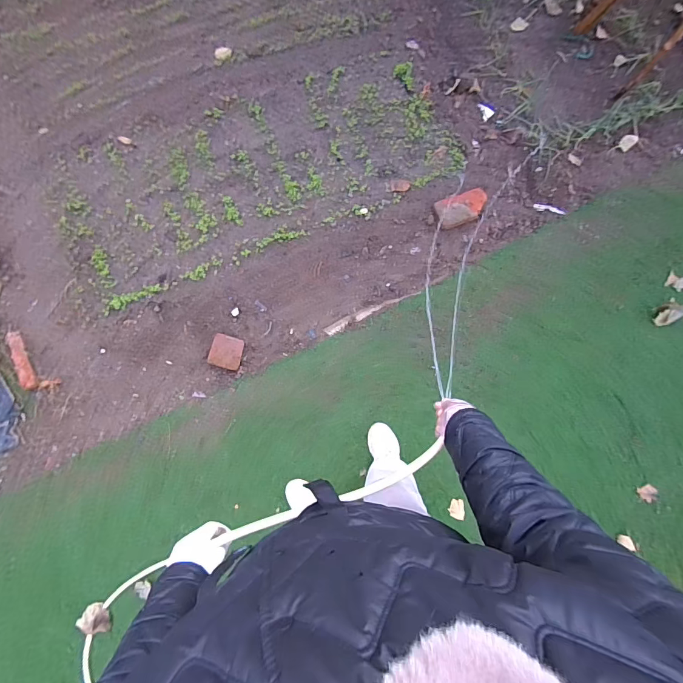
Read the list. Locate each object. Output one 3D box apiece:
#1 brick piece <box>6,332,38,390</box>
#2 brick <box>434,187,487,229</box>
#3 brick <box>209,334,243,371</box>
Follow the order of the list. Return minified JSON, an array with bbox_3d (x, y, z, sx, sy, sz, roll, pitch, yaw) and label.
[{"bbox_3d":[-1.165,0.069,1.391,0.051,0.031,0.237,-26,79,-5],"label":"brick piece"},{"bbox_3d":[0.491,-0.537,1.549,0.221,0.081,0.107,-19,78,-4],"label":"brick"},{"bbox_3d":[-0.435,0.039,1.442,0.121,0.057,0.120,15,81,0],"label":"brick"}]

